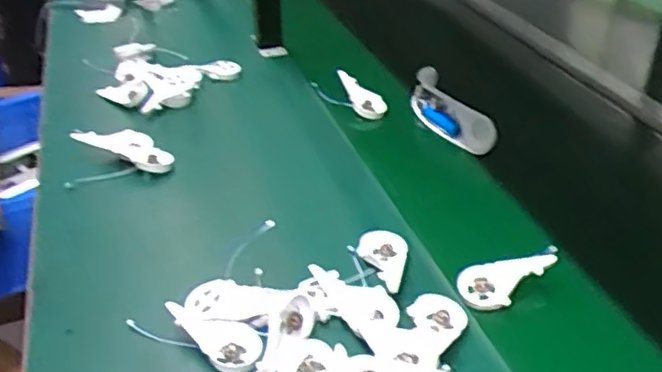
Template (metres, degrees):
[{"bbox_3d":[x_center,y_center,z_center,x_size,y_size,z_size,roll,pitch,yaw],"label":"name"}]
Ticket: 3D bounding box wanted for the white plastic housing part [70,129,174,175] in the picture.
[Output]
[{"bbox_3d":[-0.275,-0.056,0.883,0.163,0.017,0.052,21,40,29],"label":"white plastic housing part"}]

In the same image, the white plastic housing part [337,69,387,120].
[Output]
[{"bbox_3d":[0.040,-0.135,0.970,0.040,0.021,0.102,-24,62,-29],"label":"white plastic housing part"}]

